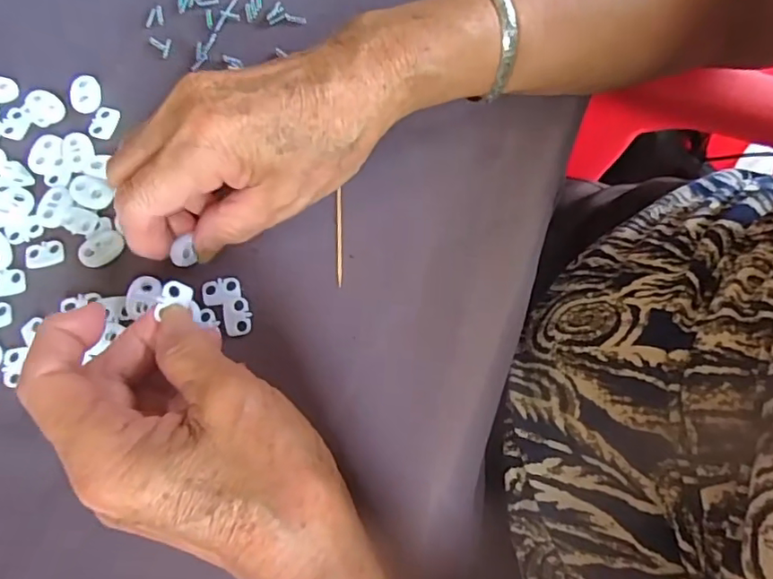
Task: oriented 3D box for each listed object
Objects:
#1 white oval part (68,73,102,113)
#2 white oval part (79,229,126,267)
[{"bbox_3d":[-0.164,-0.106,0.303,0.016,0.006,0.022,-11,73,-4],"label":"white oval part"},{"bbox_3d":[-0.142,-0.021,0.277,0.023,0.004,0.016,-31,76,-10],"label":"white oval part"}]

